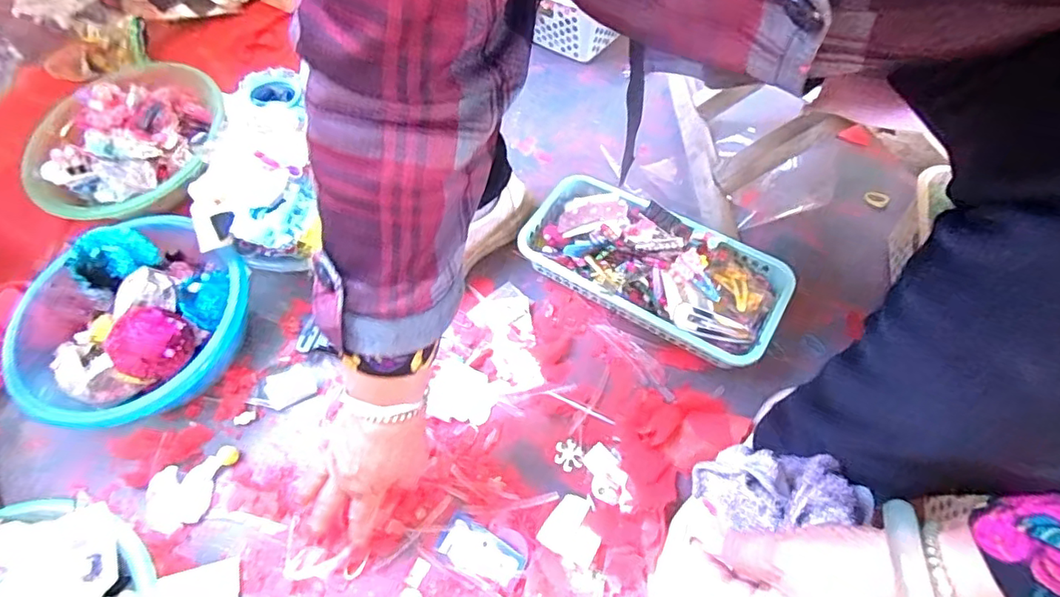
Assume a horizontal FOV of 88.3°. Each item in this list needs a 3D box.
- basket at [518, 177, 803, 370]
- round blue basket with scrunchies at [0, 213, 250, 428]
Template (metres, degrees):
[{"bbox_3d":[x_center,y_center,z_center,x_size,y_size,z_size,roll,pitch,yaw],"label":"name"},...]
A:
[{"bbox_3d":[0.125,-0.038,0.568,0.268,0.069,0.131,27,66,18],"label":"basket"},{"bbox_3d":[-0.394,0.026,0.556,0.221,0.086,0.201,-2,61,3],"label":"round blue basket with scrunchies"}]

